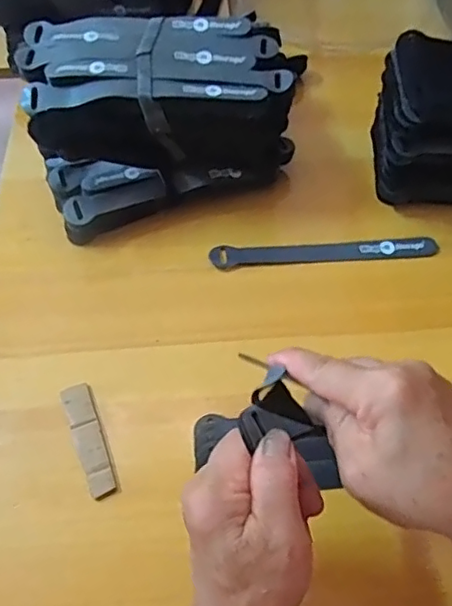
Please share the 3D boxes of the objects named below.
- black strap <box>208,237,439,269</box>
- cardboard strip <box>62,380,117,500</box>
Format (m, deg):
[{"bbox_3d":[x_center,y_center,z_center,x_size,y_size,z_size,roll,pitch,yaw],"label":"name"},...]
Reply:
[{"bbox_3d":[0.086,-0.043,0.511,0.193,0.009,0.023,-2,57,-1],"label":"black strap"},{"bbox_3d":[-0.098,0.098,0.420,0.021,0.009,0.086,-19,59,-12],"label":"cardboard strip"}]

